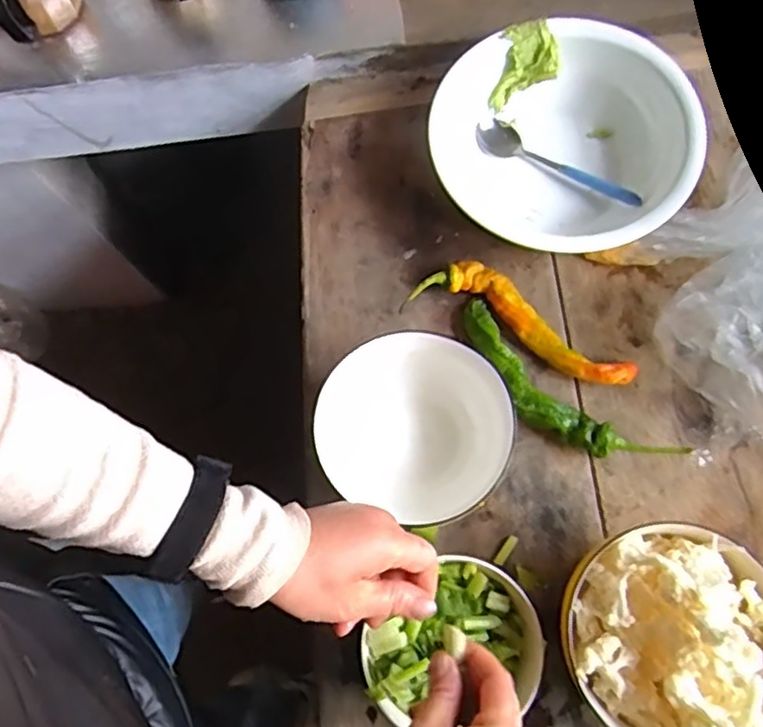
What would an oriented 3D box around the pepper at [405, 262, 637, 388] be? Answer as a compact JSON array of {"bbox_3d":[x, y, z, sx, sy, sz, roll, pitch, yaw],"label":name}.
[{"bbox_3d":[0.128,-0.038,0.586,0.203,0.029,0.055,27,78,8],"label":"pepper"}]

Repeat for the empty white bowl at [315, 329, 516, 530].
[{"bbox_3d":[0.028,0.056,0.538,0.146,0.089,0.142,0,76,2],"label":"empty white bowl"}]

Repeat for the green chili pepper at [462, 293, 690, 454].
[{"bbox_3d":[0.149,0.027,0.563,0.209,0.033,0.062,36,80,10],"label":"green chili pepper"}]

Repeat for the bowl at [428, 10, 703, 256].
[{"bbox_3d":[0.159,-0.200,0.606,0.218,0.078,0.204,0,76,2],"label":"bowl"}]

